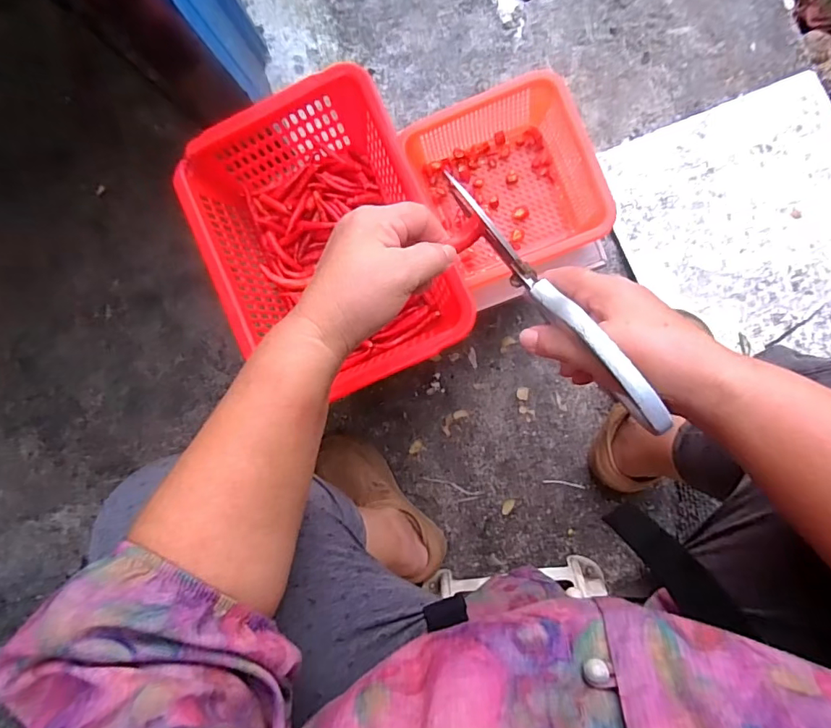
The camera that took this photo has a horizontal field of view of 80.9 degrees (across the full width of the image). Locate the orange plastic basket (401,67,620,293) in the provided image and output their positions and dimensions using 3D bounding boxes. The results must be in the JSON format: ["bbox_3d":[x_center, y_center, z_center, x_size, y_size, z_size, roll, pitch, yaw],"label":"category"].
[{"bbox_3d":[0.095,-0.184,0.499,0.160,0.060,0.178,-25,87,6],"label":"orange plastic basket"}]

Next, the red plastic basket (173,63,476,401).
[{"bbox_3d":[-0.090,-0.120,0.500,0.218,0.088,0.294,-25,87,6],"label":"red plastic basket"}]

